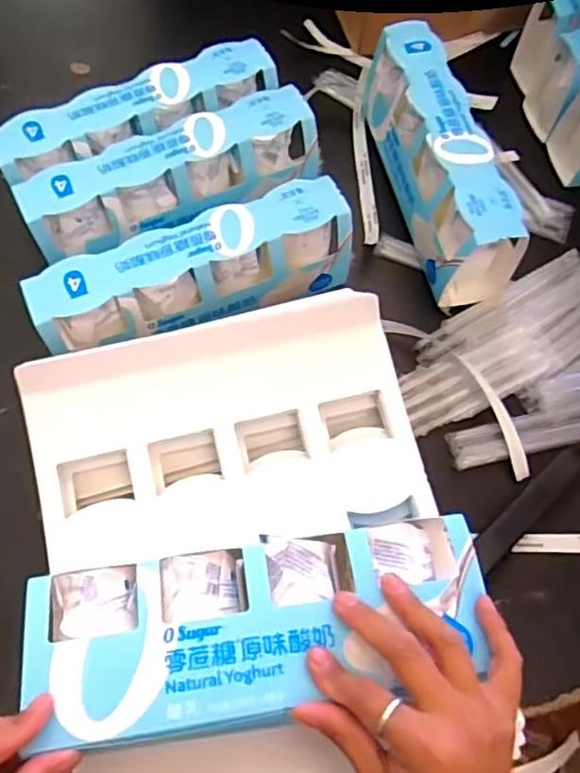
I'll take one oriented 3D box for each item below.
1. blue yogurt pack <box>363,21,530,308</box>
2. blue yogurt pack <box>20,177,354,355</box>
[{"bbox_3d":[0.146,-0.218,0.586,0.070,0.089,0.273,-11,67,-7],"label":"blue yogurt pack"},{"bbox_3d":[-0.076,-0.096,0.528,0.267,0.079,0.062,-22,68,-11],"label":"blue yogurt pack"}]

